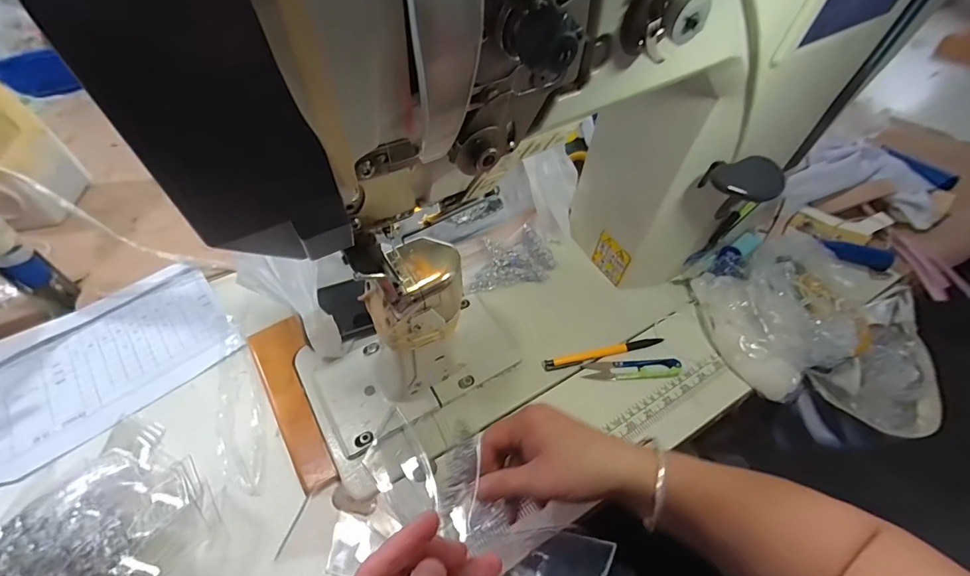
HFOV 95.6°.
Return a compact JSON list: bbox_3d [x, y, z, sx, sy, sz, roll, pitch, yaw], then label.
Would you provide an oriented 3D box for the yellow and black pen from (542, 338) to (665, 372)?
[{"bbox_3d":[0.132,0.070,0.488,0.138,0.006,0.014,-12,50,-8],"label":"yellow and black pen"}]

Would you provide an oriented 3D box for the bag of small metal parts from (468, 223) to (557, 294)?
[{"bbox_3d":[0.029,-0.039,0.551,0.107,0.023,0.082,-11,50,-7],"label":"bag of small metal parts"}]

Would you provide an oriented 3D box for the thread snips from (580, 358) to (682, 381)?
[{"bbox_3d":[0.159,0.088,0.478,0.102,0.015,0.020,0,53,1],"label":"thread snips"}]

